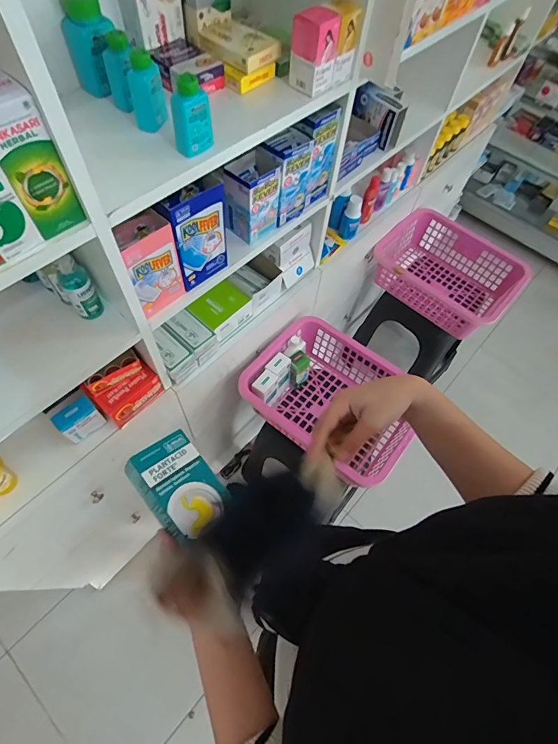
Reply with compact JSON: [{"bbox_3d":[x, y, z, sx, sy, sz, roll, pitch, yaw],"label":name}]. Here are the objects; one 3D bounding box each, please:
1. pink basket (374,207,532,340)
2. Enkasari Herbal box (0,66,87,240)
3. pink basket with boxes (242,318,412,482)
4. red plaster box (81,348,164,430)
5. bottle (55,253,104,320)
[{"bbox_3d":[0.518,-0.307,1.258,0.445,0.171,0.311,34,64,15],"label":"pink basket"},{"bbox_3d":[-0.249,-0.206,0.381,0.057,0.132,0.049,-32,67,-20],"label":"Enkasari Herbal box"},{"bbox_3d":[0.133,0.071,1.011,0.407,0.150,0.315,36,64,16],"label":"pink basket with boxes"},{"bbox_3d":[-0.303,0.029,0.764,0.077,0.093,0.118,40,66,18],"label":"red plaster box"},{"bbox_3d":[-0.307,-0.132,0.591,0.046,0.114,0.039,-28,65,-18],"label":"bottle"}]

